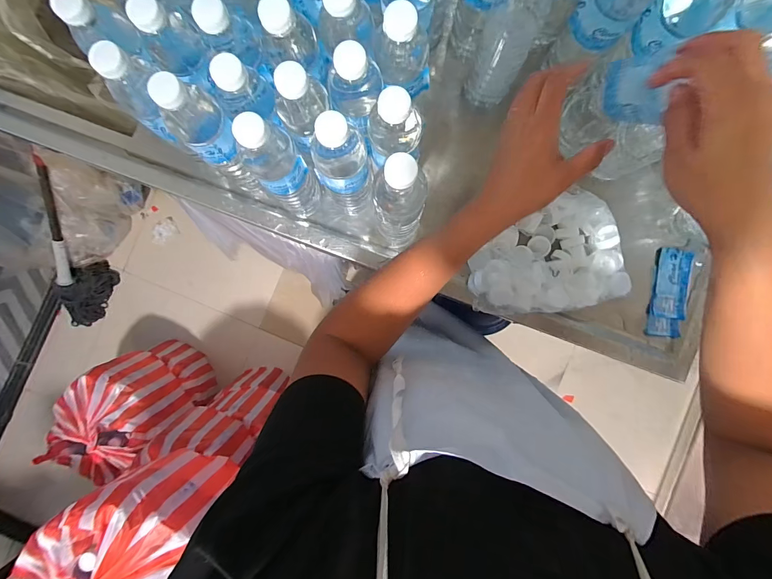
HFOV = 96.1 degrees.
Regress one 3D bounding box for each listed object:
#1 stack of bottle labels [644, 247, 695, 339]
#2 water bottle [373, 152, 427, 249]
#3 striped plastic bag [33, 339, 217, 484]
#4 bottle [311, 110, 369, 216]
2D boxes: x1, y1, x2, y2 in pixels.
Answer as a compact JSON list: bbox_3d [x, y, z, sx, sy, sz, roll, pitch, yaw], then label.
[{"bbox_3d":[0.411,0.005,0.504,0.047,0.013,0.126,6,90,1],"label":"stack of bottle labels"},{"bbox_3d":[0.016,-0.096,0.422,0.053,0.218,0.061,-14,90,1],"label":"water bottle"},{"bbox_3d":[-0.837,0.390,1.209,0.341,0.433,0.306,-43,90,1],"label":"striped plastic bag"},{"bbox_3d":[-0.051,-0.145,0.422,0.061,0.193,0.059,0,90,1],"label":"bottle"}]

